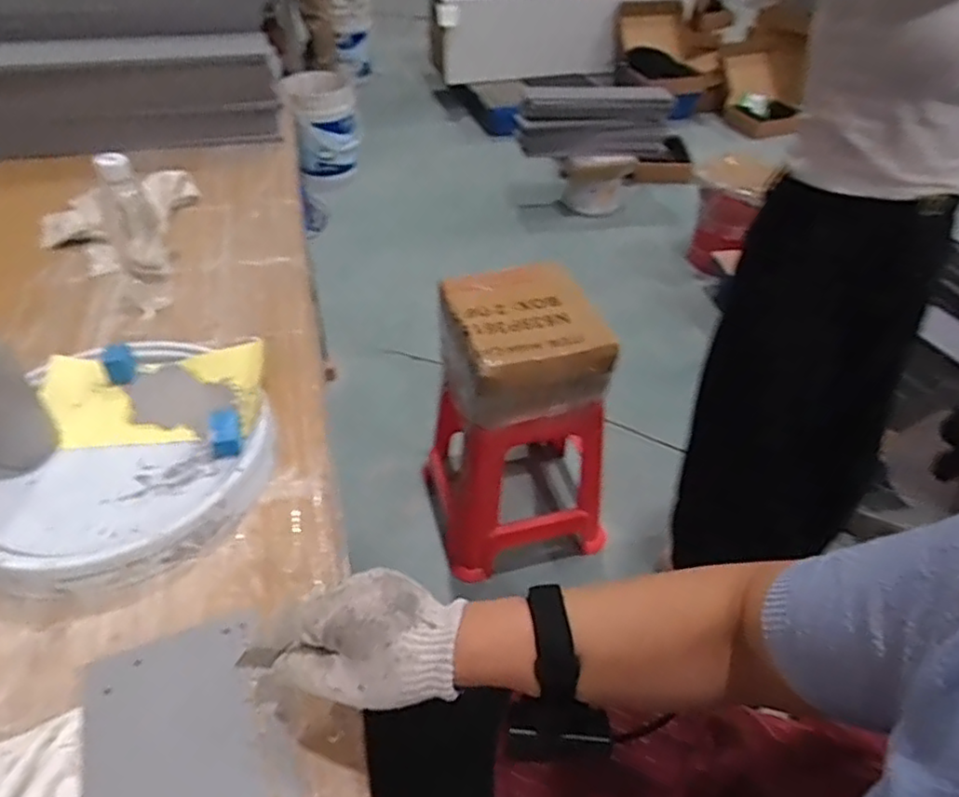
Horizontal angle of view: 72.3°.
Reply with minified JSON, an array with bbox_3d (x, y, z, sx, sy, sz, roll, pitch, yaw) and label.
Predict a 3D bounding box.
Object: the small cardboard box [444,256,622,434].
[{"bbox_3d":[0.079,-0.112,1.252,0.270,0.153,0.284,-9,42,-9],"label":"small cardboard box"}]

